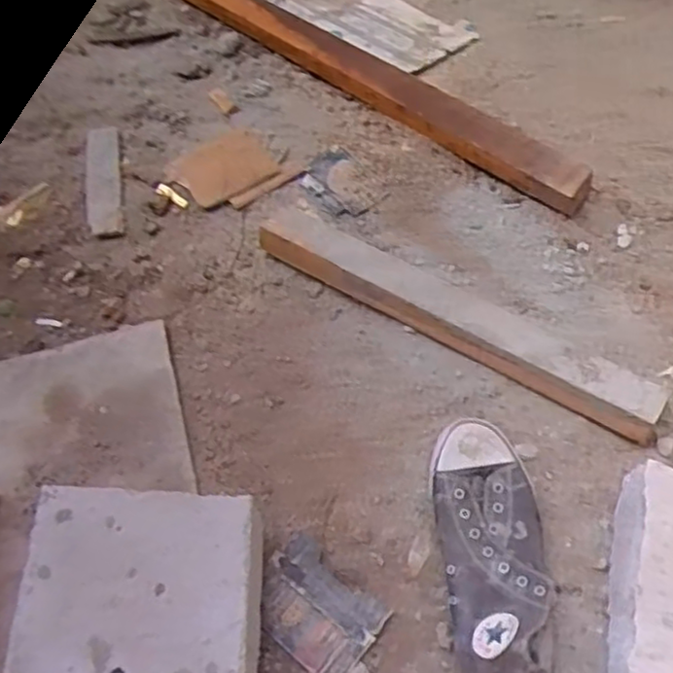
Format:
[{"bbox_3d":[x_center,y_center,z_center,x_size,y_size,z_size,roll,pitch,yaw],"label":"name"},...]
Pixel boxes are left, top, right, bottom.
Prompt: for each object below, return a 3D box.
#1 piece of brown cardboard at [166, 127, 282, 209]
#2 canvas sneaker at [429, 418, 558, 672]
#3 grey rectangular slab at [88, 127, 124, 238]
[{"bbox_3d":[-0.154,-0.234,0.986,0.129,0.015,0.119,-34,59,-19],"label":"piece of brown cardboard"},{"bbox_3d":[0.145,0.198,0.650,0.098,0.075,0.265,-6,55,0],"label":"canvas sneaker"},{"bbox_3d":[-0.328,-0.223,1.016,0.047,0.010,0.240,-12,55,-5],"label":"grey rectangular slab"}]

